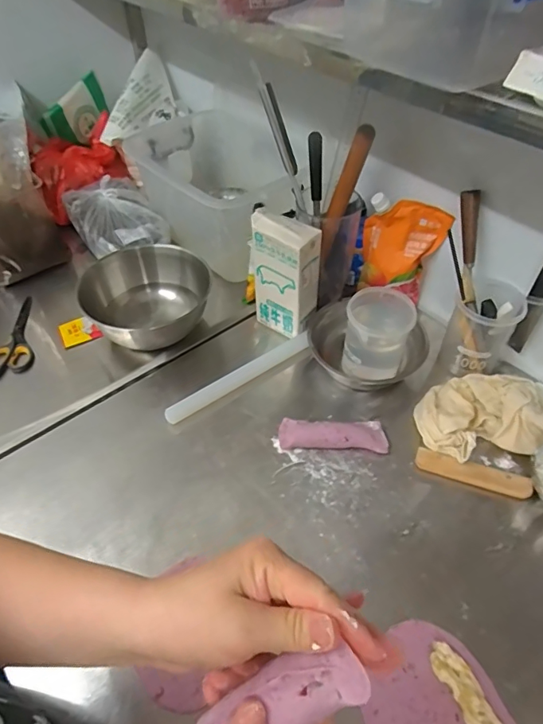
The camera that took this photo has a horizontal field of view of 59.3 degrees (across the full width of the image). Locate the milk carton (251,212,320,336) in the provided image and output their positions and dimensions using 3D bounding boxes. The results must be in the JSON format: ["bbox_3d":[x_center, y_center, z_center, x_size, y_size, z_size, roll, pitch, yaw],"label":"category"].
[{"bbox_3d":[0.022,-0.143,0.789,0.108,0.196,0.061,31,56,26],"label":"milk carton"}]

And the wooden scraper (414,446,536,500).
[{"bbox_3d":[0.277,0.155,0.657,0.150,0.014,0.030,16,51,15],"label":"wooden scraper"}]

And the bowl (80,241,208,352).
[{"bbox_3d":[-0.208,-0.107,0.838,0.196,0.114,0.195,-1,48,1],"label":"bowl"}]

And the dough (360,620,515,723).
[{"bbox_3d":[0.167,0.357,0.479,0.135,0.019,0.164,-18,50,-14],"label":"dough"}]

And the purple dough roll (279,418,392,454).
[{"bbox_3d":[0.090,0.107,0.699,0.155,0.029,0.044,2,49,4],"label":"purple dough roll"}]

